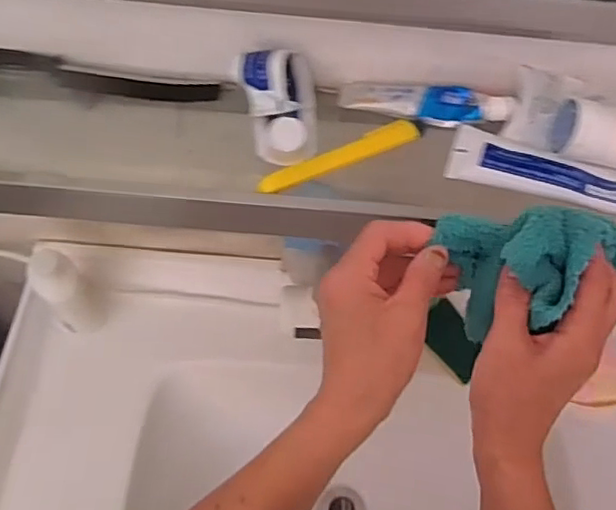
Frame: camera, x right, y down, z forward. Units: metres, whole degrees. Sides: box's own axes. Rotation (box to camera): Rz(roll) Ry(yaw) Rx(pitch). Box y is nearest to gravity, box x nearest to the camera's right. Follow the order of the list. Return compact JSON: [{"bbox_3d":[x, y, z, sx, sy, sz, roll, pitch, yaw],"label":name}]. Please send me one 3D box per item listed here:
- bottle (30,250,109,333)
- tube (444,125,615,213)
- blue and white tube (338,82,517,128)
[{"bbox_3d":[-0.262,0.042,0.652,0.052,0.114,0.052,-38,69,-20],"label":"bottle"},{"bbox_3d":[0.185,-0.058,0.423,0.163,0.023,0.045,18,62,8],"label":"tube"},{"bbox_3d":[0.090,-0.119,0.458,0.128,0.019,0.029,9,61,3],"label":"blue and white tube"}]

